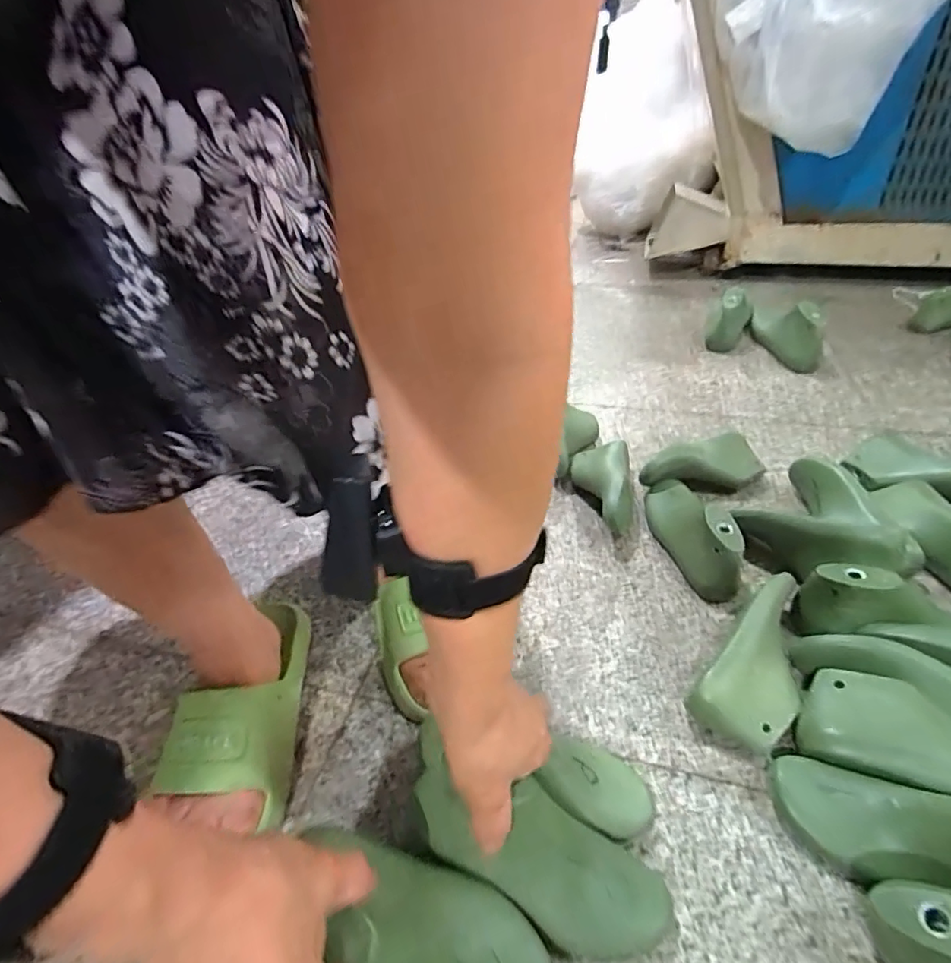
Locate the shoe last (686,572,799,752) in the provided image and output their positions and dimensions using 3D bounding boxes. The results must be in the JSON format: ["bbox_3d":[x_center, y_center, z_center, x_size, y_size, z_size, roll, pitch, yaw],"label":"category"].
[{"bbox_3d":[0.263,0.159,0.497,0.078,0.068,0.170,25,45,33],"label":"shoe last"}]

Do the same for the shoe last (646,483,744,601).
[{"bbox_3d":[0.244,0.049,0.629,0.058,0.079,0.179,-6,37,-2],"label":"shoe last"}]

